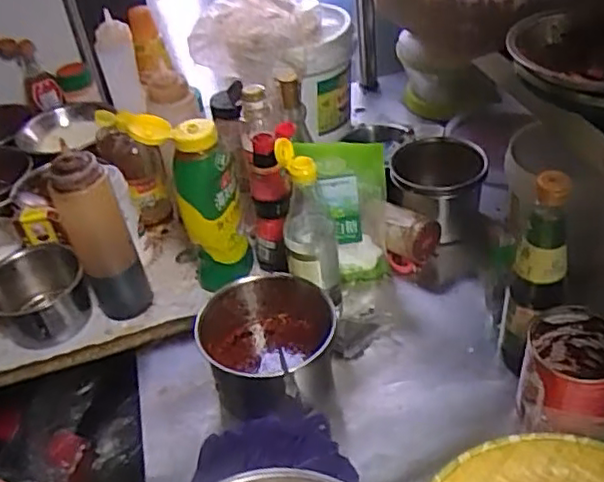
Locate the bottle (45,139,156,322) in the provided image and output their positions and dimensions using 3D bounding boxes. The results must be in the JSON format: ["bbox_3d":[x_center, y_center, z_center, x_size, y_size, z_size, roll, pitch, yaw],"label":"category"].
[{"bbox_3d":[-0.246,-0.006,0.806,0.080,0.236,0.068,-20,41,-15],"label":"bottle"}]

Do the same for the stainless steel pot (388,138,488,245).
[{"bbox_3d":[0.198,-0.074,0.959,0.131,0.113,0.138,0,40,9],"label":"stainless steel pot"}]

